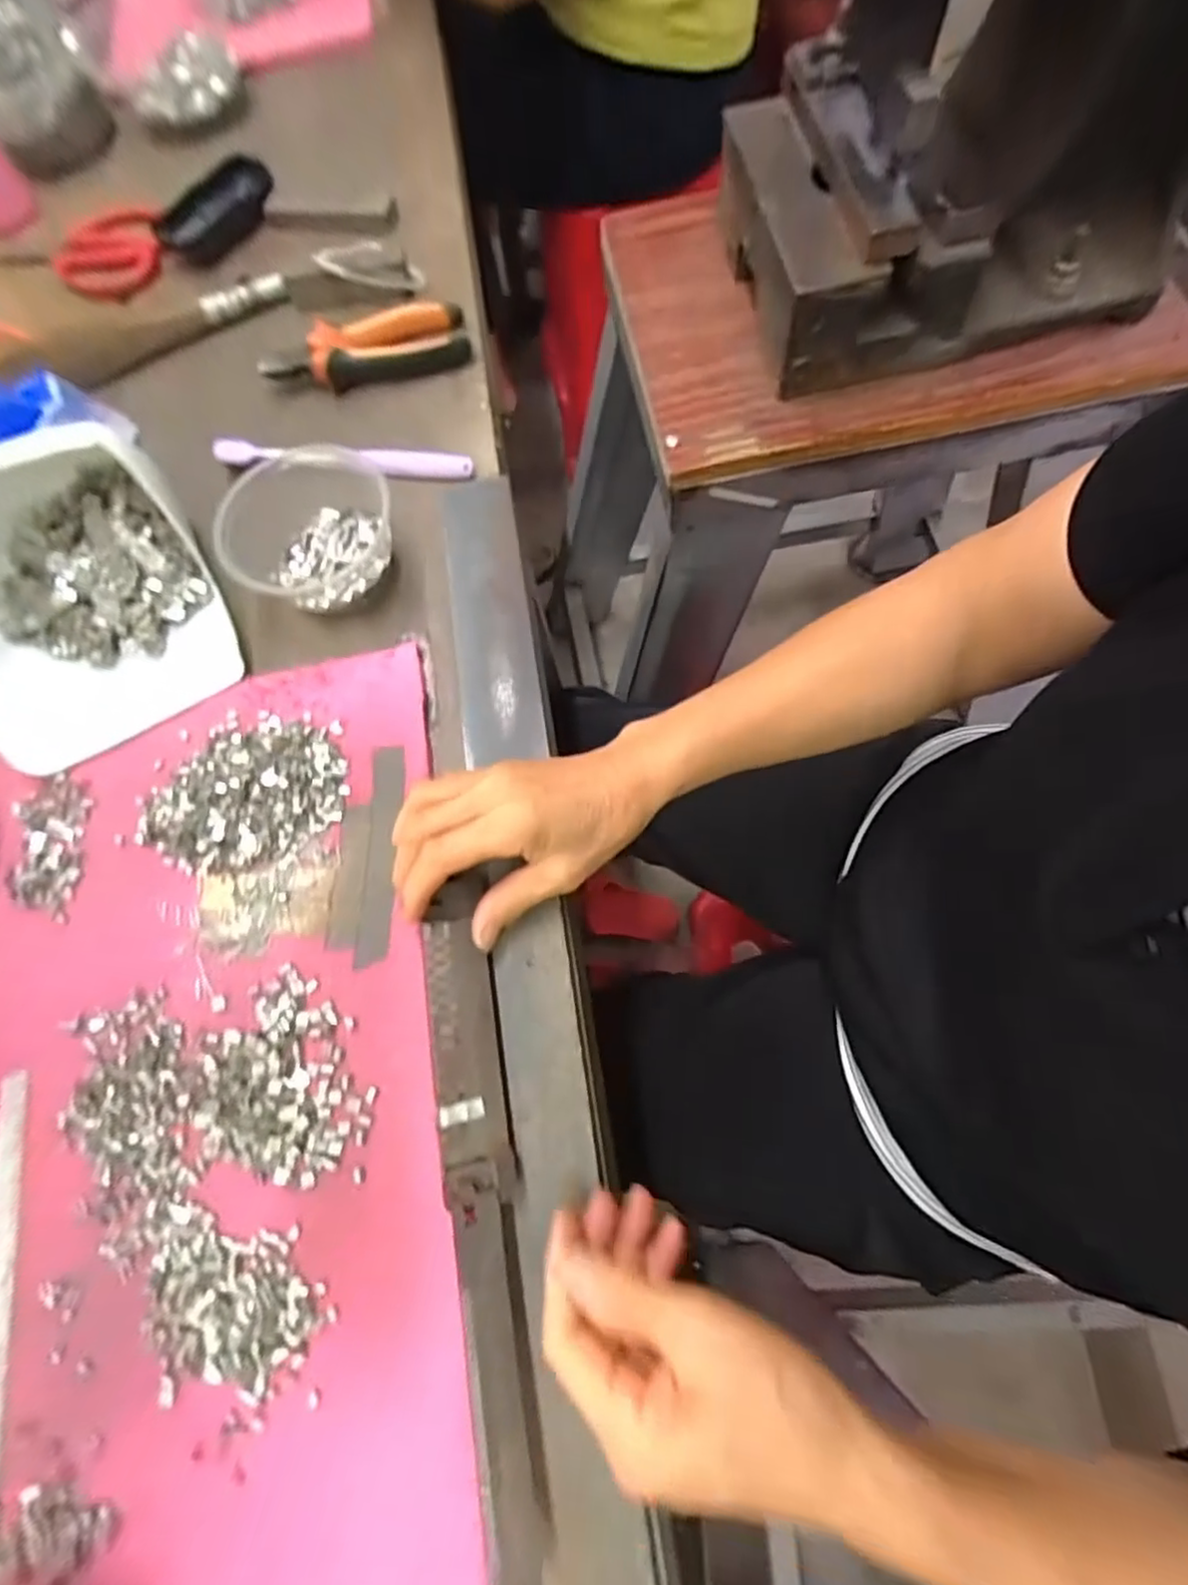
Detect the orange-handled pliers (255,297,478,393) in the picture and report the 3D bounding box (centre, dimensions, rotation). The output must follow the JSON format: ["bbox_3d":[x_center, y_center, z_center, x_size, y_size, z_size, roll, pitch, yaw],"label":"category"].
[{"bbox_3d":[-0.169,-0.327,0.498,0.147,0.035,0.043,-15,70,1],"label":"orange-handled pliers"}]

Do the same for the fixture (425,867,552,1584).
[{"bbox_3d":[-0.051,0.179,0.303,0.029,0.017,0.285,-10,68,-2],"label":"fixture"}]

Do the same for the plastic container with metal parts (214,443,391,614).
[{"bbox_3d":[-0.182,-0.170,0.430,0.119,0.041,0.103,37,79,17],"label":"plastic container with metal parts"}]

